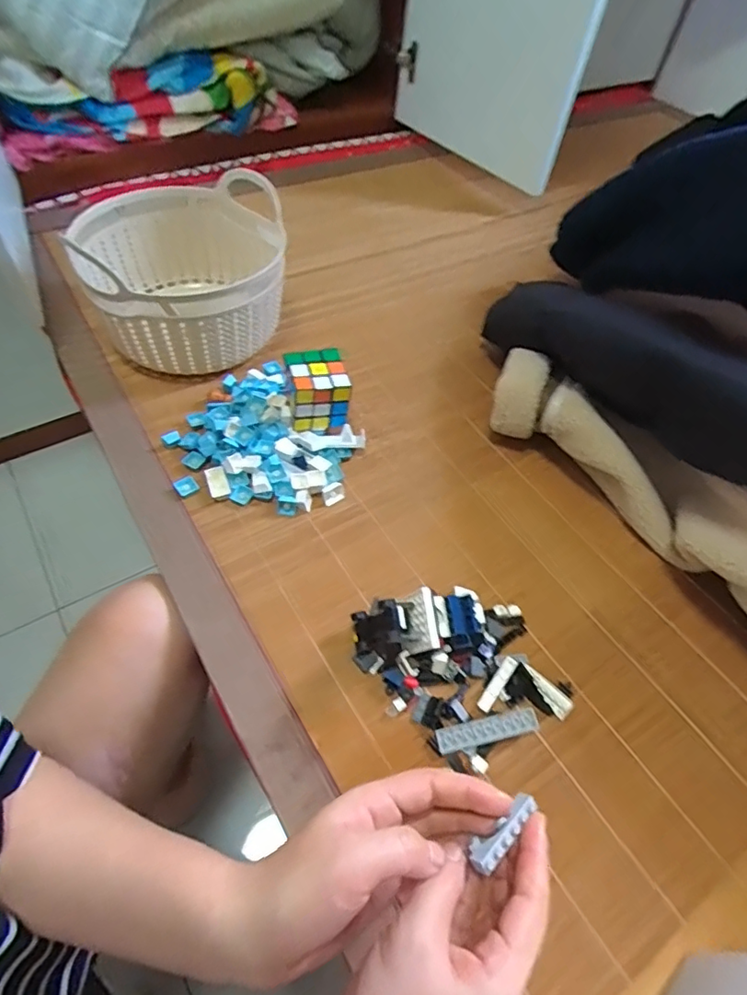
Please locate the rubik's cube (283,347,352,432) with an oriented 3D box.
[{"bbox_3d":[-0.062,-0.121,0.588,0.061,0.058,0.057,-11,57,-13],"label":"rubik's cube"}]

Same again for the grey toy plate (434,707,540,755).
[{"bbox_3d":[0.090,0.185,0.424,0.081,0.004,0.018,-11,71,-6],"label":"grey toy plate"}]

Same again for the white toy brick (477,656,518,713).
[{"bbox_3d":[0.104,0.155,0.446,0.012,0.006,0.049,34,59,18],"label":"white toy brick"}]

